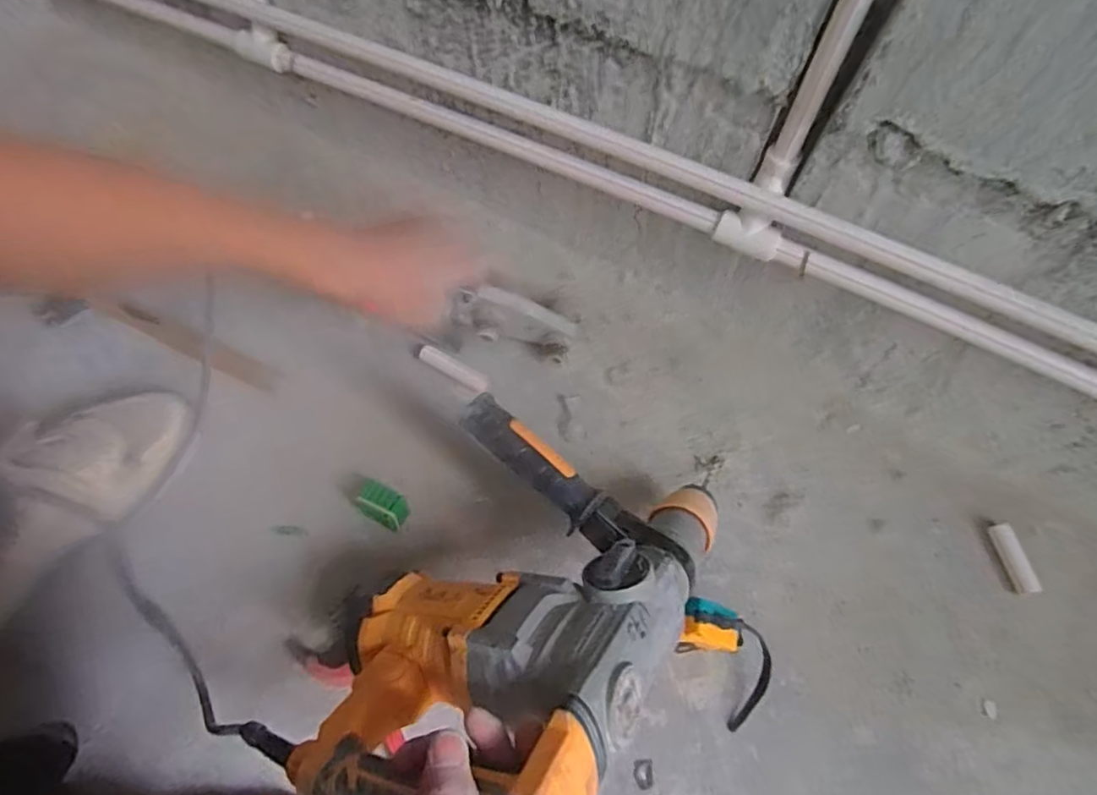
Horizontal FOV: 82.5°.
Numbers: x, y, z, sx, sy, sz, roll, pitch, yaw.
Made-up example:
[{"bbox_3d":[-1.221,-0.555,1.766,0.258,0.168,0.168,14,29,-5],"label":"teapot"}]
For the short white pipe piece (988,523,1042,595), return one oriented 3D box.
[{"bbox_3d":[0.452,0.158,0.609,0.018,0.022,0.065,-10,64,-7],"label":"short white pipe piece"}]

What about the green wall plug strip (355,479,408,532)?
[{"bbox_3d":[-0.160,0.105,0.607,0.043,0.044,0.029,25,65,10],"label":"green wall plug strip"}]

